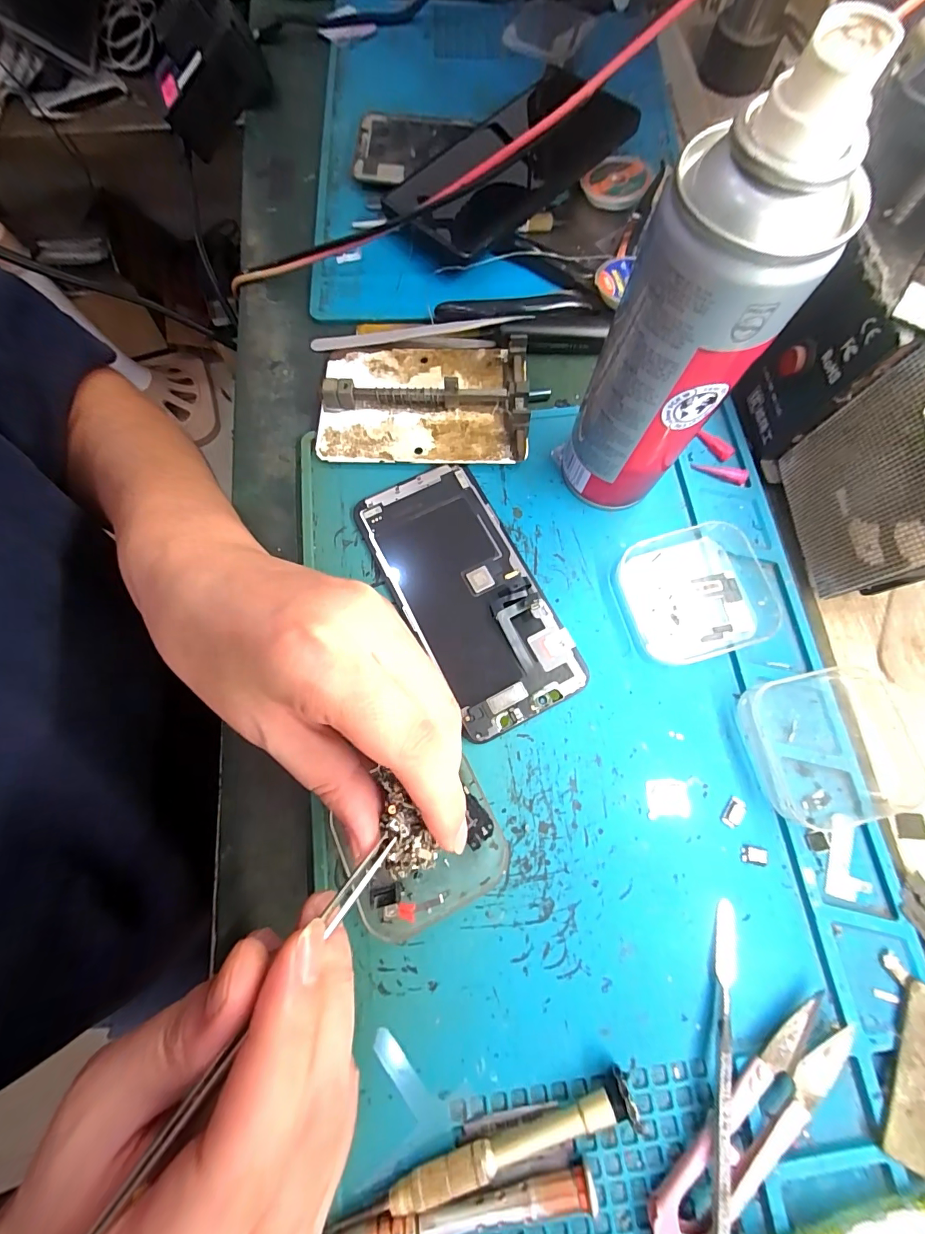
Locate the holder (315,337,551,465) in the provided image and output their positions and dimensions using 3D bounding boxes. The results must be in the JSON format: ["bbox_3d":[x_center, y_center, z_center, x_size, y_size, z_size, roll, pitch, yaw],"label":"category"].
[{"bbox_3d":[-0.019,-0.123,0.241,0.119,0.018,0.078,2,75,1],"label":"holder"}]

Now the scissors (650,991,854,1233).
[{"bbox_3d":[0.108,0.189,0.160,0.099,0.010,0.022,-40,79,-10],"label":"scissors"}]

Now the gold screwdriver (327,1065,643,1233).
[{"bbox_3d":[0.009,0.196,0.158,0.113,0.012,0.012,-17,76,-4],"label":"gold screwdriver"}]

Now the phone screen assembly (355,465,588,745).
[{"bbox_3d":[0.002,-0.013,0.218,0.065,0.007,0.138,-27,77,-7],"label":"phone screen assembly"}]

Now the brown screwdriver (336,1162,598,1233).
[{"bbox_3d":[-0.001,0.212,0.154,0.096,0.011,0.008,-9,75,-2],"label":"brown screwdriver"}]

